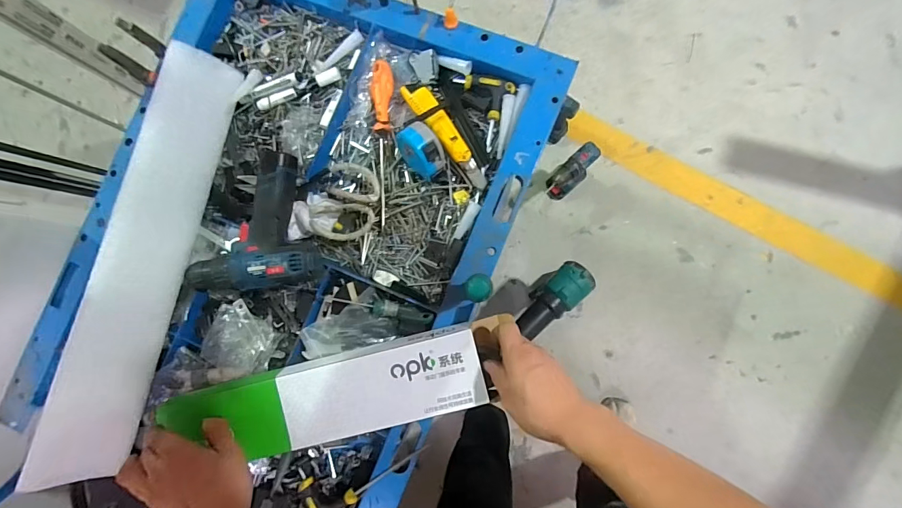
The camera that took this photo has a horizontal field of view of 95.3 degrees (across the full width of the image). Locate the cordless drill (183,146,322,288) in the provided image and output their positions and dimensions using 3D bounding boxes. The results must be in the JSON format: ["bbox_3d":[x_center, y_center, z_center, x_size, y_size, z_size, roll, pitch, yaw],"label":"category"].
[{"bbox_3d":[-0.277,-0.037,0.562,0.185,0.058,0.175,-10,84,4],"label":"cordless drill"}]

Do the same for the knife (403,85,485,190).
[{"bbox_3d":[-0.006,-0.173,0.589,0.033,0.015,0.185,-36,83,0],"label":"knife"}]

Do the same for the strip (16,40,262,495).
[{"bbox_3d":[-0.383,-0.007,0.526,0.018,0.102,0.554,3,77,33],"label":"strip"}]

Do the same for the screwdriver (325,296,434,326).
[{"bbox_3d":[-0.100,0.071,0.559,0.152,0.021,0.025,15,86,6],"label":"screwdriver"}]

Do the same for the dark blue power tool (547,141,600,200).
[{"bbox_3d":[0.349,-0.231,1.217,0.142,0.227,0.066,-41,83,0],"label":"dark blue power tool"}]

